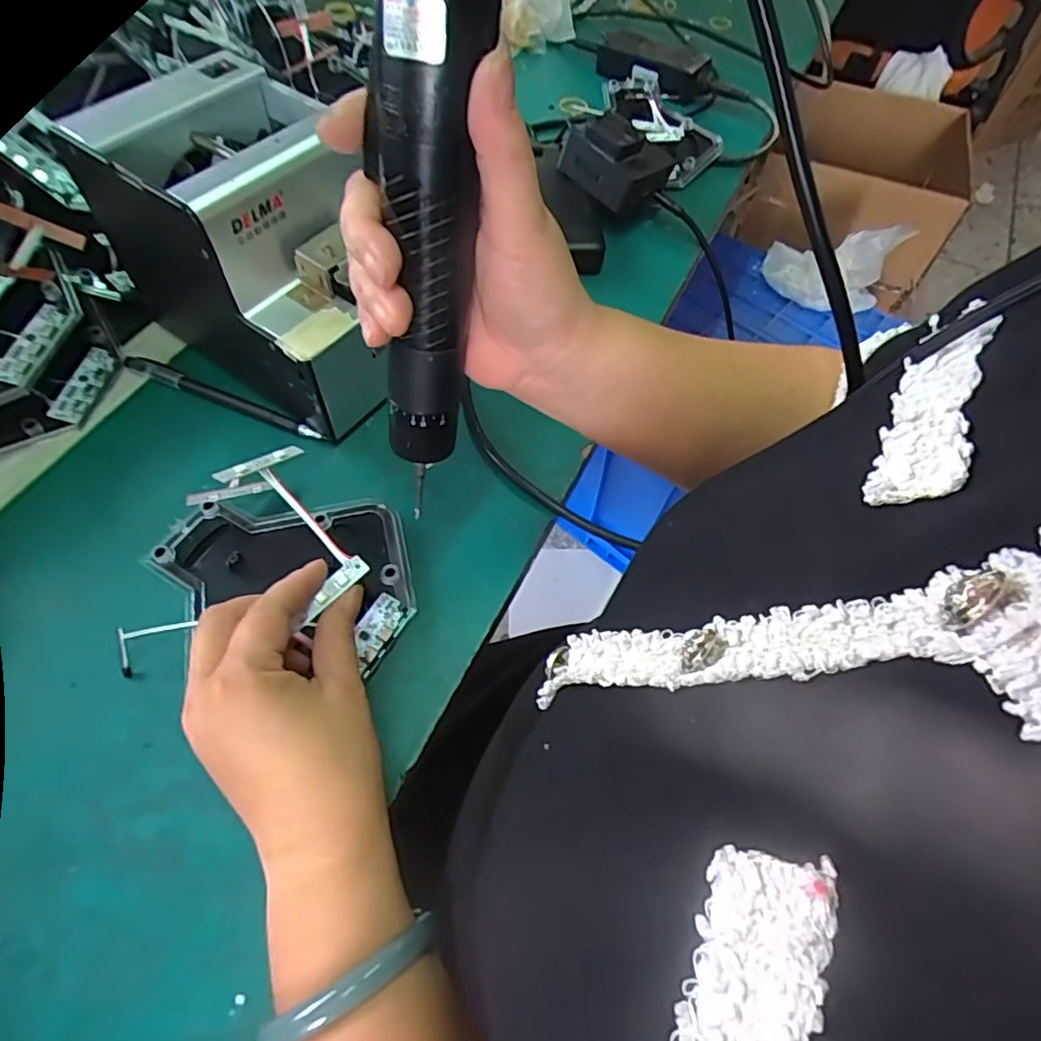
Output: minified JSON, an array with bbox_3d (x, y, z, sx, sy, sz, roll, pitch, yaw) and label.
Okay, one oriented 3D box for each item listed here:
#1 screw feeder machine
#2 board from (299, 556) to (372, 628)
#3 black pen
[{"bbox_3d":[-0.163,-0.176,0.403,0.195,0.139,0.123,36,62,18],"label":"screw feeder machine"},{"bbox_3d":[-0.095,0.035,0.314,0.012,0.005,0.040,36,70,18],"label":"board"},{"bbox_3d":[-0.209,-0.086,0.430,0.160,0.008,0.010,22,58,10],"label":"black pen"}]

